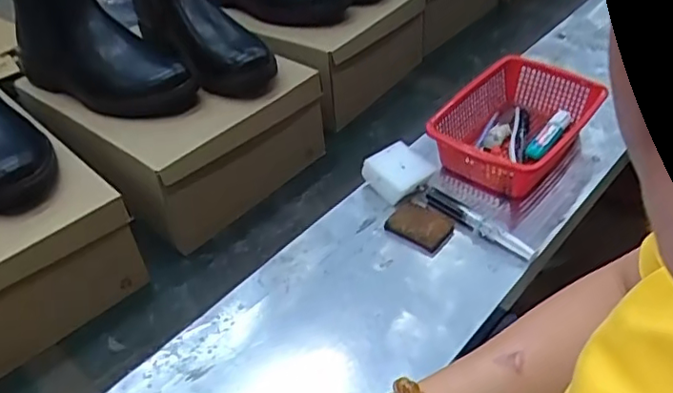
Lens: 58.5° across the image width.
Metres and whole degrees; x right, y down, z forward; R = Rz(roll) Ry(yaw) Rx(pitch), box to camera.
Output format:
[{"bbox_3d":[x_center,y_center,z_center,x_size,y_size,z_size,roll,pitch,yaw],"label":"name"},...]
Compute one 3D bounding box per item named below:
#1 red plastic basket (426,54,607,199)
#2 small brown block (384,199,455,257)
[{"bbox_3d":[0.229,-0.085,0.772,0.220,0.082,0.145,-34,49,-30],"label":"red plastic basket"},{"bbox_3d":[0.095,0.033,0.691,0.053,0.014,0.074,-31,44,-31],"label":"small brown block"}]

